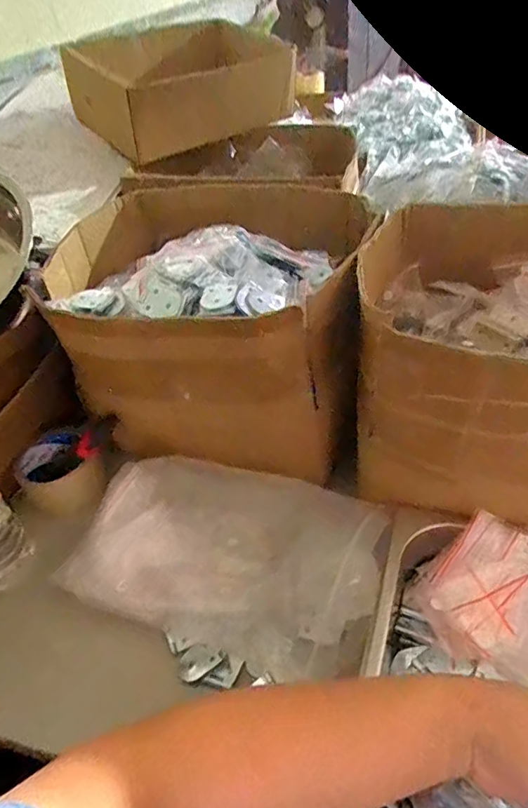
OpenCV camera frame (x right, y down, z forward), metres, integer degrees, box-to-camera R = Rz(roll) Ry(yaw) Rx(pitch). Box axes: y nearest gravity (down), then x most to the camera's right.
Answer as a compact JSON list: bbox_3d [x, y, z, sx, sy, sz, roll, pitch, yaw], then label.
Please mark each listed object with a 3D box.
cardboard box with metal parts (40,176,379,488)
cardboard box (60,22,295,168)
[{"bbox_3d":[-0.053,-0.103,0.600,0.324,0.198,0.282,5,44,14],"label":"cardboard box with metal parts"},{"bbox_3d":[-0.107,-0.470,0.770,0.315,0.124,0.139,-25,45,-18],"label":"cardboard box"}]

